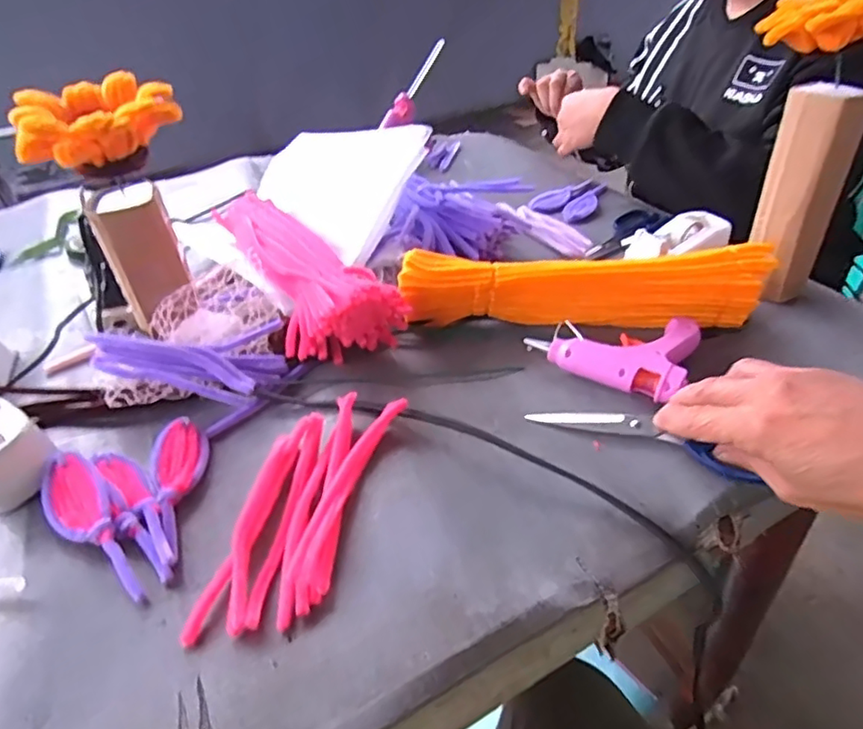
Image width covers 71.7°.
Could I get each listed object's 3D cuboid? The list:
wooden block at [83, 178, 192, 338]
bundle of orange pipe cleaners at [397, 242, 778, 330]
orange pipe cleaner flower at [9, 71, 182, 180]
[{"bbox_3d":[-0.243,-0.092,0.511,0.059,0.110,0.035,-29,44,-31],"label":"wooden block"},{"bbox_3d":[0.126,-0.065,0.511,0.293,0.068,0.042,-2,38,5],"label":"bundle of orange pipe cleaners"},{"bbox_3d":[-0.246,-0.173,0.443,0.109,0.051,0.091,-26,42,-28],"label":"orange pipe cleaner flower"}]

